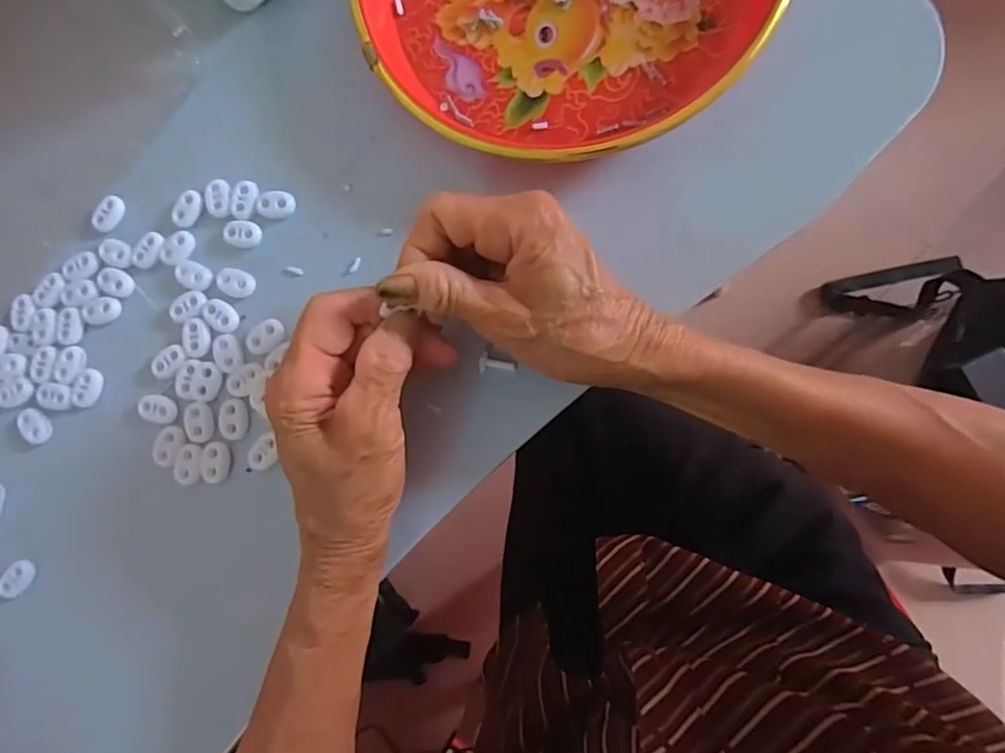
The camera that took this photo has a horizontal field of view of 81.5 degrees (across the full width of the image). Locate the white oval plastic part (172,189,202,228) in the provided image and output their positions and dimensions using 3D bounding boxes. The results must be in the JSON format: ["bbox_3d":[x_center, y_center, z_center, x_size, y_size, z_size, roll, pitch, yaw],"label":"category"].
[{"bbox_3d":[-0.182,-0.097,0.335,0.015,0.004,0.022,20,88,9],"label":"white oval plastic part"}]

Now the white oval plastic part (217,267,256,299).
[{"bbox_3d":[-0.150,-0.053,0.328,0.023,0.004,0.016,26,89,9],"label":"white oval plastic part"}]

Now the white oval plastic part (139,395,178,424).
[{"bbox_3d":[-0.194,0.018,0.328,0.022,0.005,0.014,16,88,9],"label":"white oval plastic part"}]

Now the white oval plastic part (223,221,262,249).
[{"bbox_3d":[-0.147,-0.080,0.331,0.021,0.004,0.015,9,86,9],"label":"white oval plastic part"}]

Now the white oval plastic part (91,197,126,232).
[{"bbox_3d":[-0.230,-0.095,0.340,0.011,0.010,0.022,32,90,9],"label":"white oval plastic part"}]

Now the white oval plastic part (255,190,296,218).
[{"bbox_3d":[-0.128,-0.097,0.329,0.020,0.005,0.015,0,85,8],"label":"white oval plastic part"}]

